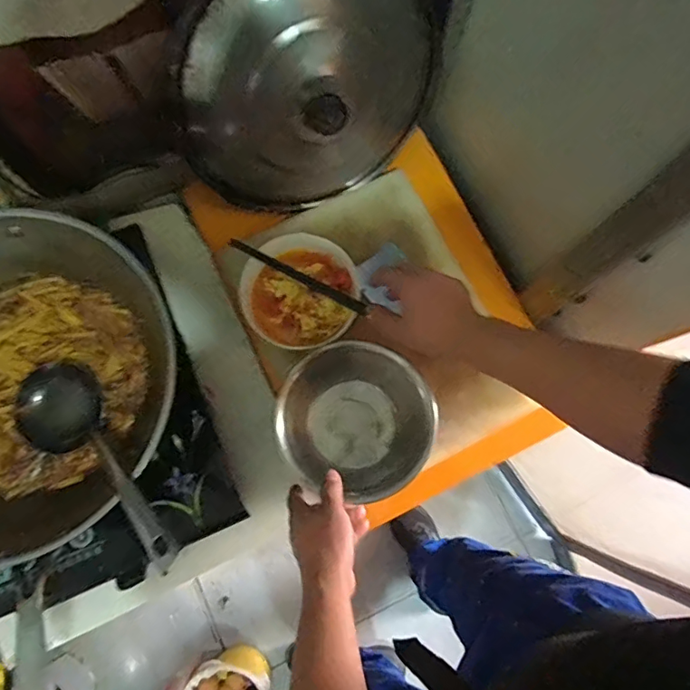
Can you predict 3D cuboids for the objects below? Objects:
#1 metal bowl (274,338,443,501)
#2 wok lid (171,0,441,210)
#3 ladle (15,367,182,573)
[{"bbox_3d":[0.009,0.095,0.637,0.180,0.101,0.170,-42,82,-9],"label":"metal bowl"},{"bbox_3d":[-0.042,-0.304,0.602,0.329,0.315,0.085,-23,56,-4],"label":"wok lid"},{"bbox_3d":[-0.245,0.106,0.482,0.092,0.052,0.225,-46,59,-10],"label":"ladle"}]

